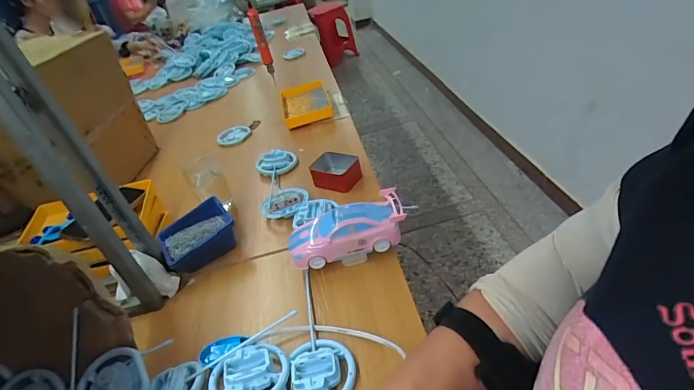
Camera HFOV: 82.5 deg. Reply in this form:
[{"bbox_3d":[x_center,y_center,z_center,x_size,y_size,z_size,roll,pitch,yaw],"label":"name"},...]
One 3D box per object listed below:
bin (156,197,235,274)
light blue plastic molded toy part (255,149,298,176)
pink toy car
[{"bbox_3d":[-0.279,0.074,0.739,0.130,0.074,0.107,-30,39,-21],"label":"bin"},{"bbox_3d":[-0.163,-0.076,0.879,0.090,0.031,0.058,-5,37,12],"label":"light blue plastic molded toy part"},{"bbox_3d":[0.000,0.061,0.654,0.198,0.077,0.079,-21,39,2],"label":"pink toy car"}]

